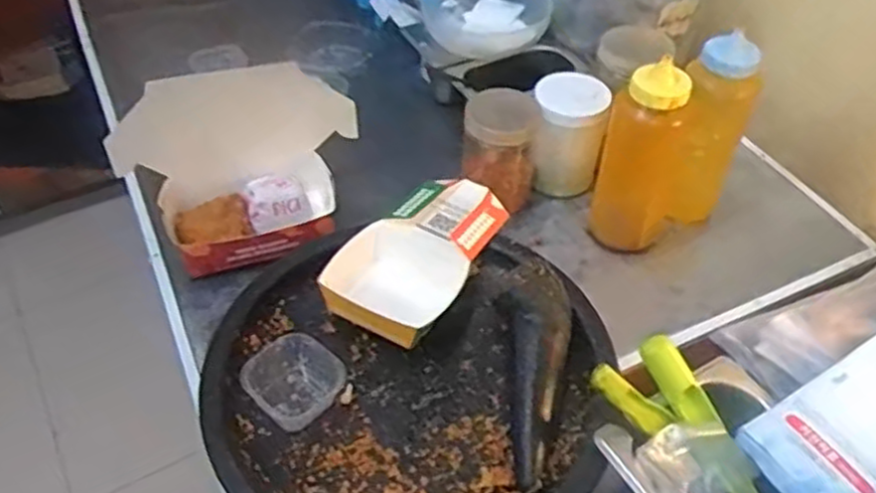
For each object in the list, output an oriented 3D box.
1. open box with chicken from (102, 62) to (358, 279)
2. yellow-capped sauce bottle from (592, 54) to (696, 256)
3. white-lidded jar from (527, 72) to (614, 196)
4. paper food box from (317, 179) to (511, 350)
[{"bbox_3d":[-0.201,-0.083,0.776,0.245,0.171,0.128,-15,48,-16],"label":"open box with chicken"},{"bbox_3d":[0.227,-0.103,0.811,0.087,0.219,0.075,12,47,10],"label":"yellow-capped sauce bottle"},{"bbox_3d":[0.157,-0.135,0.895,0.084,0.124,0.082,1,46,-1],"label":"white-lidded jar"},{"bbox_3d":[-0.014,-0.002,0.747,0.111,0.049,0.230,20,49,17],"label":"paper food box"}]

